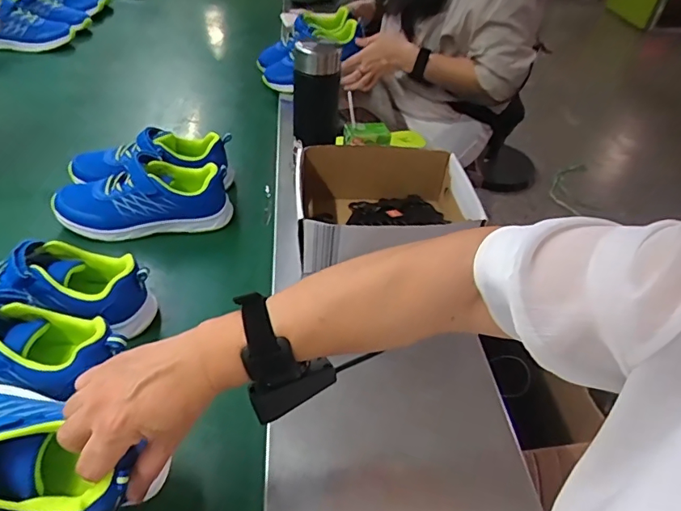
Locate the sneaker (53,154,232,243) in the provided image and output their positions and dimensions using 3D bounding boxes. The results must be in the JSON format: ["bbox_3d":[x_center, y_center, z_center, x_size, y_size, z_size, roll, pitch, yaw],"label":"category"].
[{"bbox_3d":[-0.278,-0.078,0.705,0.236,0.100,0.090,-1,42,-10],"label":"sneaker"}]

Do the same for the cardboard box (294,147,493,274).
[{"bbox_3d":[0.057,-0.062,0.680,0.227,0.088,0.213,4,41,-4],"label":"cardboard box"}]

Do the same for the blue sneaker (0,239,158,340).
[{"bbox_3d":[-0.338,0.036,0.547,0.240,0.091,0.077,2,42,-7],"label":"blue sneaker"}]

